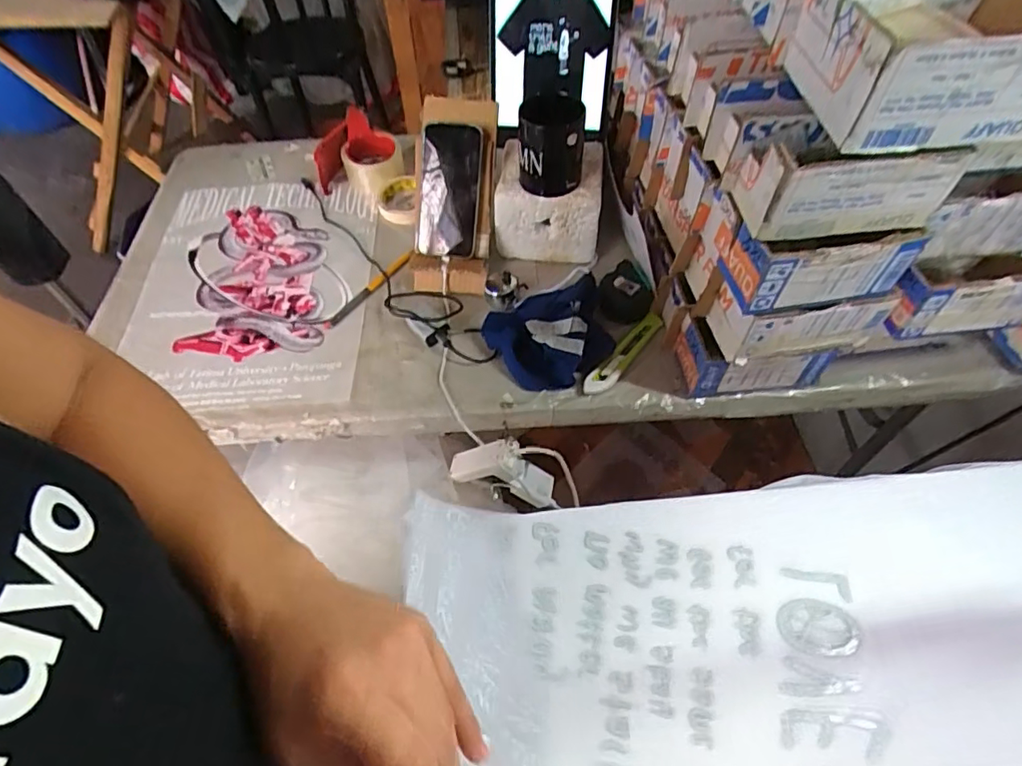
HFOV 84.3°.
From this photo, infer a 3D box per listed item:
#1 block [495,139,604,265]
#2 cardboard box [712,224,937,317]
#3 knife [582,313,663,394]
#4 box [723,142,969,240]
[{"bbox_3d":[0.056,-0.260,0.803,0.142,0.113,0.129,6,55,5],"label":"block"},{"bbox_3d":[0.288,-0.118,0.529,0.155,0.079,0.070,-6,55,-3],"label":"cardboard box"},{"bbox_3d":[0.136,-0.033,0.696,0.027,0.024,0.144,33,61,22],"label":"knife"},{"bbox_3d":[0.273,-0.169,0.468,0.163,0.075,0.068,-2,55,0],"label":"box"}]

